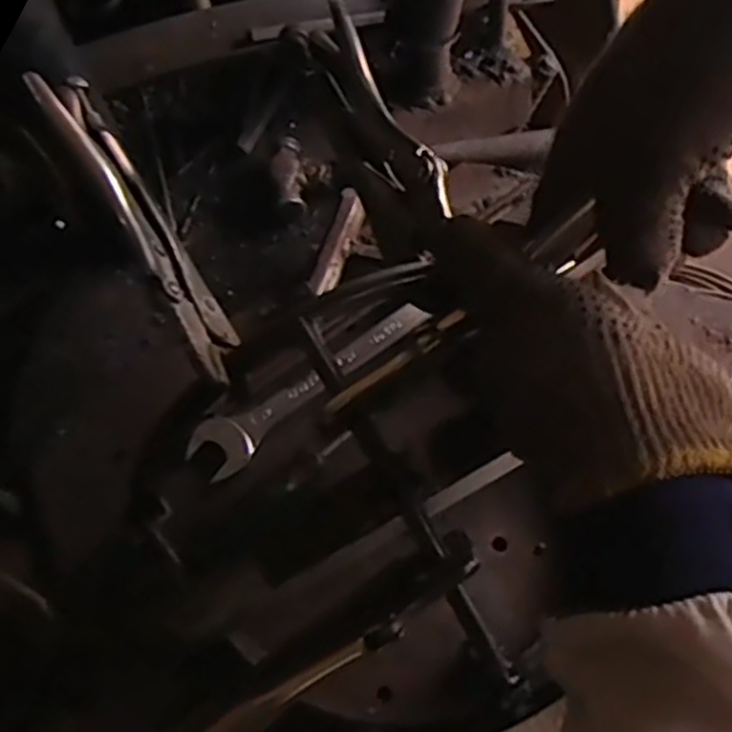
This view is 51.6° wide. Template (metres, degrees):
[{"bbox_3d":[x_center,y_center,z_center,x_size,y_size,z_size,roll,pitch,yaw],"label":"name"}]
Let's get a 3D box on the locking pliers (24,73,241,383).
[{"bbox_3d":[-0.106,-0.065,0.357,0.014,0.041,0.160,-32,89,18],"label":"locking pliers"}]

